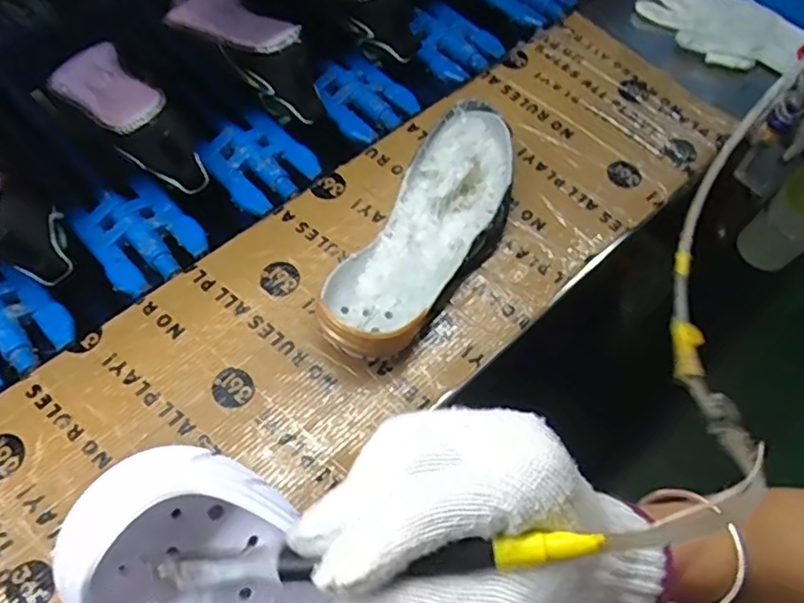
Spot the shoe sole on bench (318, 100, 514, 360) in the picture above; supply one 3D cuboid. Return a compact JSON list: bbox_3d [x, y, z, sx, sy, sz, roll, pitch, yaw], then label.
[{"bbox_3d":[0.023,-0.054,0.514,0.093,0.062,0.250,27,66,10],"label":"shoe sole on bench"}]

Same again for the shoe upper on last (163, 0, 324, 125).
[{"bbox_3d":[-0.173,-0.269,0.638,0.073,0.098,0.216,-36,71,-18],"label":"shoe upper on last"}]

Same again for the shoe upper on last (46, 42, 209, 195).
[{"bbox_3d":[-0.274,-0.183,0.590,0.073,0.099,0.213,-37,71,-19],"label":"shoe upper on last"}]

